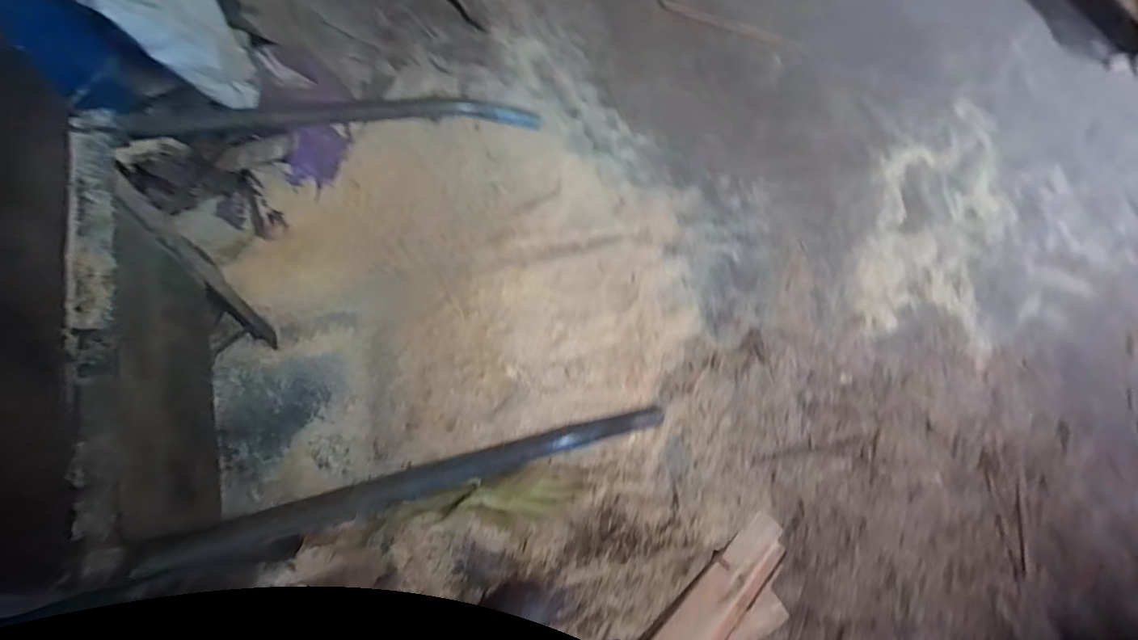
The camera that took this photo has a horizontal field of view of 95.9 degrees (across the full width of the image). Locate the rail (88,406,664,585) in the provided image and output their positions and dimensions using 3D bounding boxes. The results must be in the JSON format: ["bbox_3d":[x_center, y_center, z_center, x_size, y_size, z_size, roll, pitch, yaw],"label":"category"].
[{"bbox_3d":[-0.154,0.189,0.627,0.628,0.028,0.035,-11,72,-23],"label":"rail"}]

